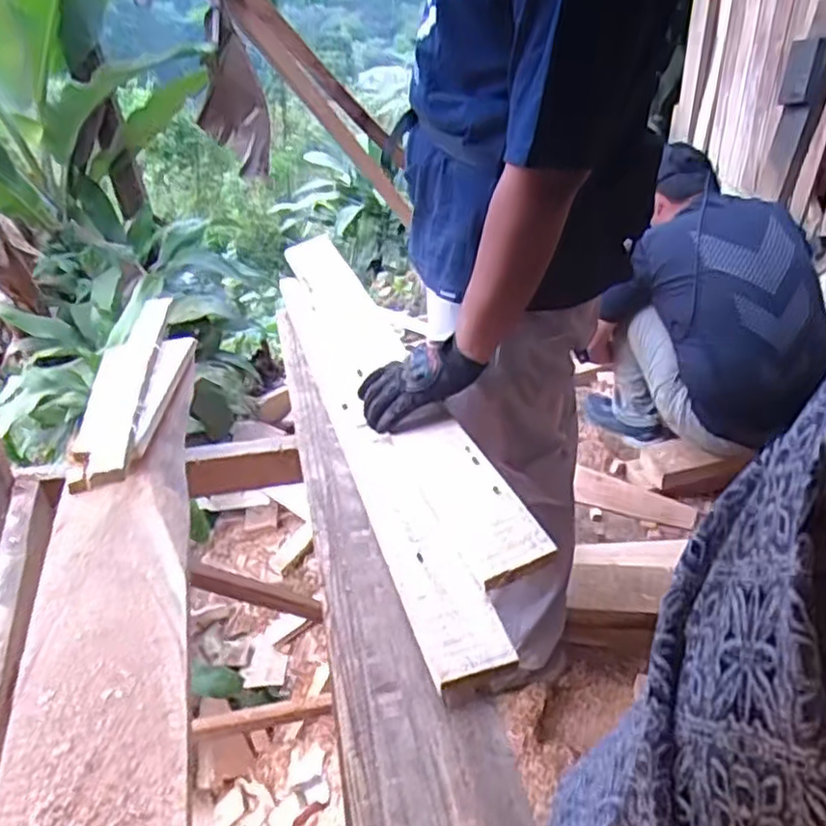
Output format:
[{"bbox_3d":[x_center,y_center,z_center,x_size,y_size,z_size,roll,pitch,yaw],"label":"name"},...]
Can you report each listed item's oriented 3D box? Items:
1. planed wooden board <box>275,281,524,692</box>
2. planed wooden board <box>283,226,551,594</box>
[{"bbox_3d":[-0.079,-0.001,1.036,0.078,0.036,0.881,-13,39,-13],"label":"planed wooden board"},{"bbox_3d":[-0.052,-0.084,1.123,0.091,0.037,0.922,-30,38,-3],"label":"planed wooden board"}]

